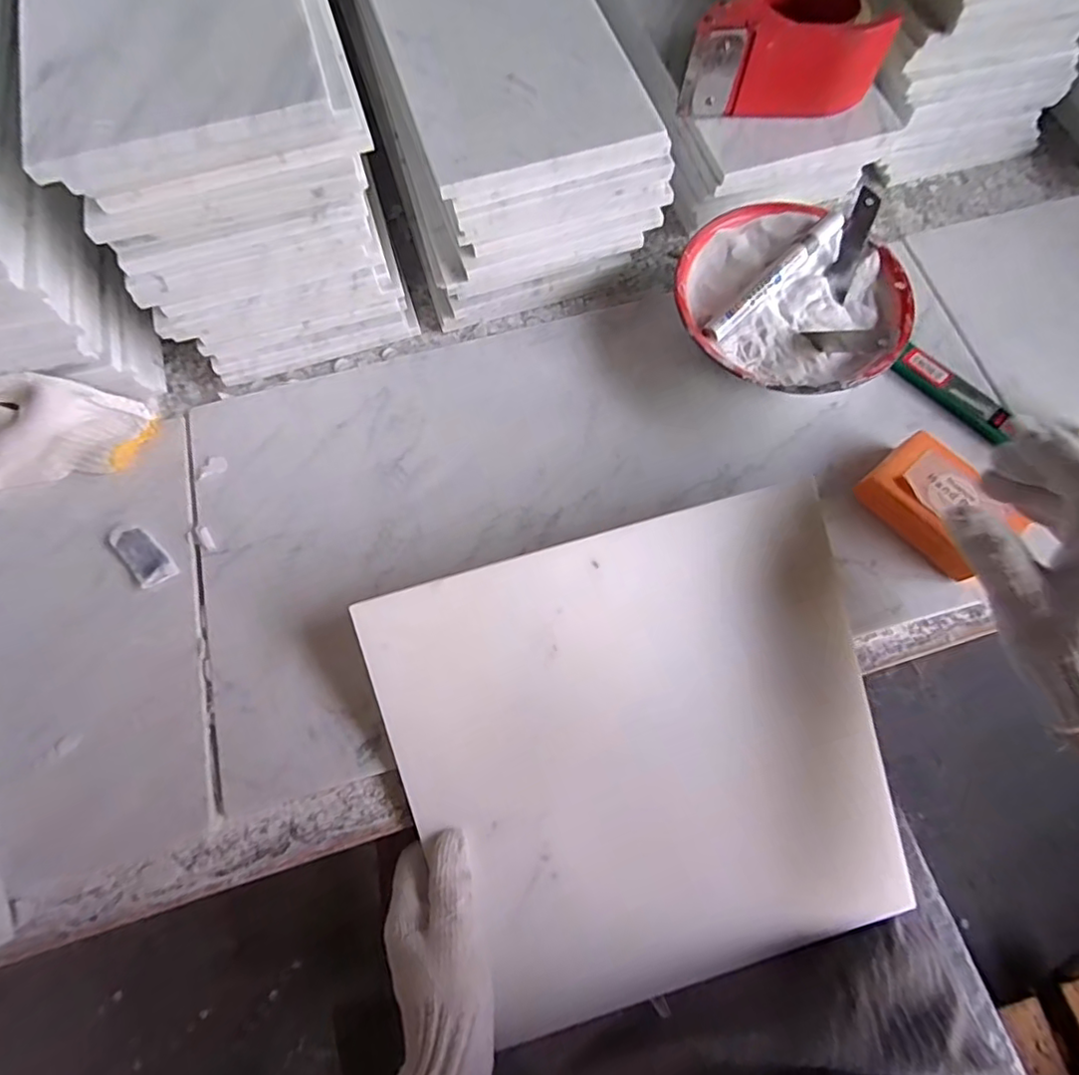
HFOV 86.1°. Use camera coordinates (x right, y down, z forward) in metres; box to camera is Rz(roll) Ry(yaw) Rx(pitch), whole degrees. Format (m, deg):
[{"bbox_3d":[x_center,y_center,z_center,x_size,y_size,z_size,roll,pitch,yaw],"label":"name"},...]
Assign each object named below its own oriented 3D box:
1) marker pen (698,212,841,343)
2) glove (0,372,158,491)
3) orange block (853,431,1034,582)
[{"bbox_3d":[0.174,-0.193,0.428,0.148,0.015,0.014,-44,76,-10],"label":"marker pen"},{"bbox_3d":[-0.373,-0.069,0.407,0.168,0.070,0.057,-19,73,-5],"label":"glove"},{"bbox_3d":[0.273,-0.022,0.398,0.068,0.026,0.090,-39,75,-12],"label":"orange block"}]

